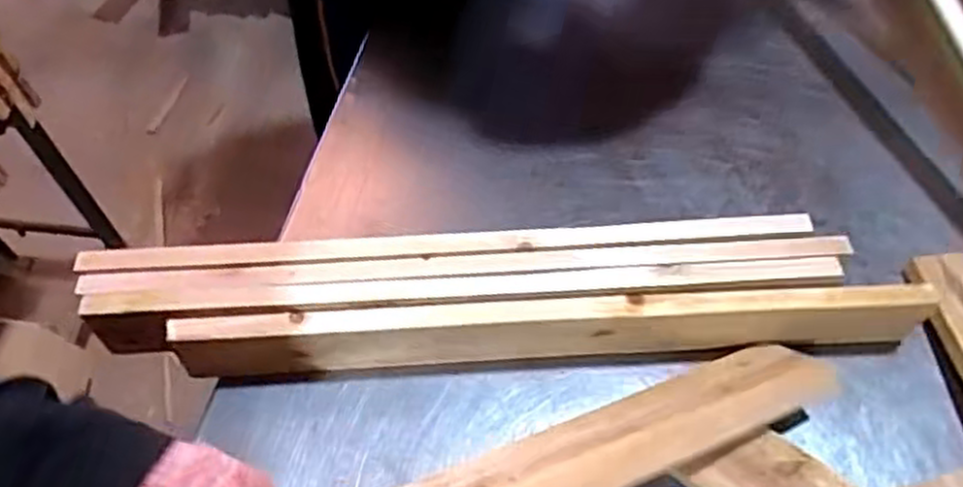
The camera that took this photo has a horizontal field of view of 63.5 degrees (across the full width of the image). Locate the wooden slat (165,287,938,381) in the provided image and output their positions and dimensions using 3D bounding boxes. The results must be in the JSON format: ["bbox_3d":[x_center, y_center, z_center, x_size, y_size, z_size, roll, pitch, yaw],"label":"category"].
[{"bbox_3d":[0.046,0.057,0.509,0.473,0.063,0.017,-3,57,-1],"label":"wooden slat"}]

